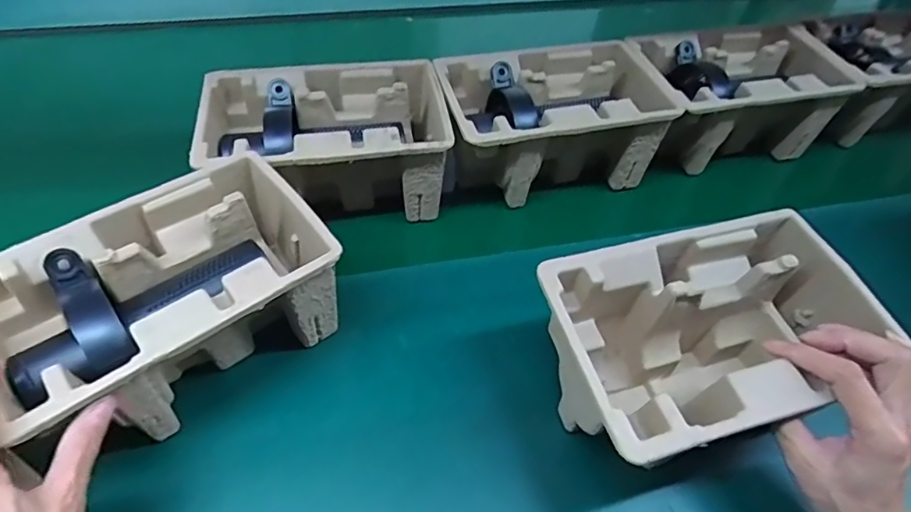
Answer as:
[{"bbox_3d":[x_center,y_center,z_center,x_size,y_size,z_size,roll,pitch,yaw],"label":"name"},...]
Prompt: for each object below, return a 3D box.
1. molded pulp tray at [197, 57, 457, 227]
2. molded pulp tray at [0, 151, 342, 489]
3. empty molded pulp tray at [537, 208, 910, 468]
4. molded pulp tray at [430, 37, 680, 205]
[{"bbox_3d":[-0.123,-0.107,0.537,0.224,0.103,0.140,-9,54,-11],"label":"molded pulp tray"},{"bbox_3d":[-0.208,0.038,0.397,0.216,0.105,0.144,-32,57,-31],"label":"molded pulp tray"},{"bbox_3d":[0.177,0.072,0.397,0.219,0.121,0.140,-10,48,-15],"label":"empty molded pulp tray"},{"bbox_3d":[0.094,-0.141,0.579,0.219,0.114,0.150,-8,54,-11],"label":"molded pulp tray"}]

